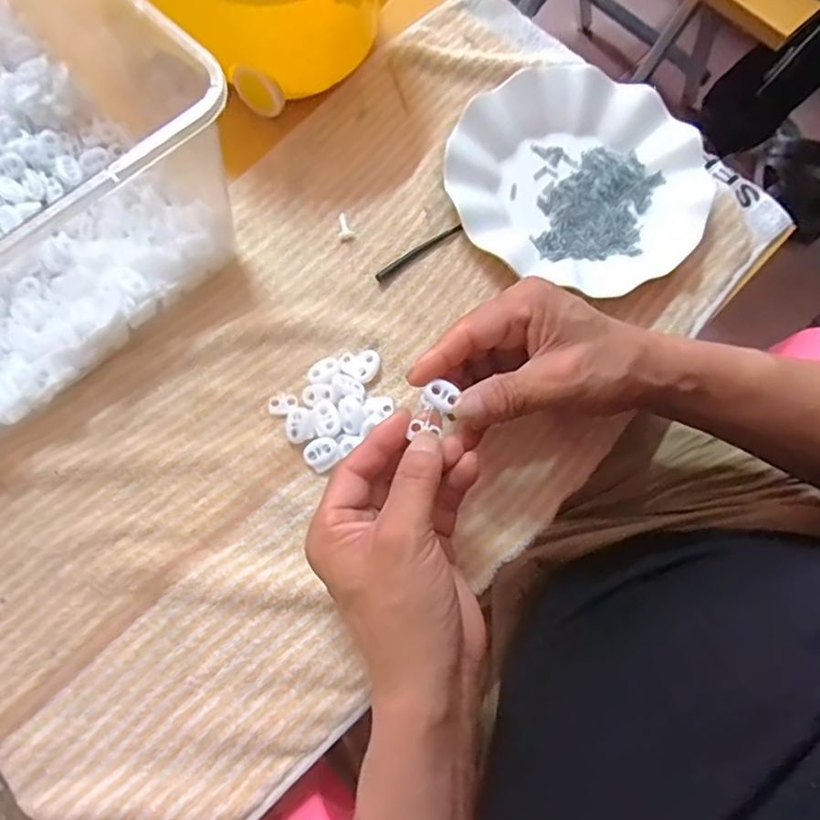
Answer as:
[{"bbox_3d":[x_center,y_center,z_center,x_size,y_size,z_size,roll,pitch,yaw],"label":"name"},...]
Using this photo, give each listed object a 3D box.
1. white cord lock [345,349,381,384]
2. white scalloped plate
[{"bbox_3d":[-0.029,-0.029,0.380,0.018,0.004,0.023,33,74,8],"label":"white cord lock"},{"bbox_3d":[0.121,-0.165,0.419,0.178,0.028,0.176,1,72,-2],"label":"white scalloped plate"}]

